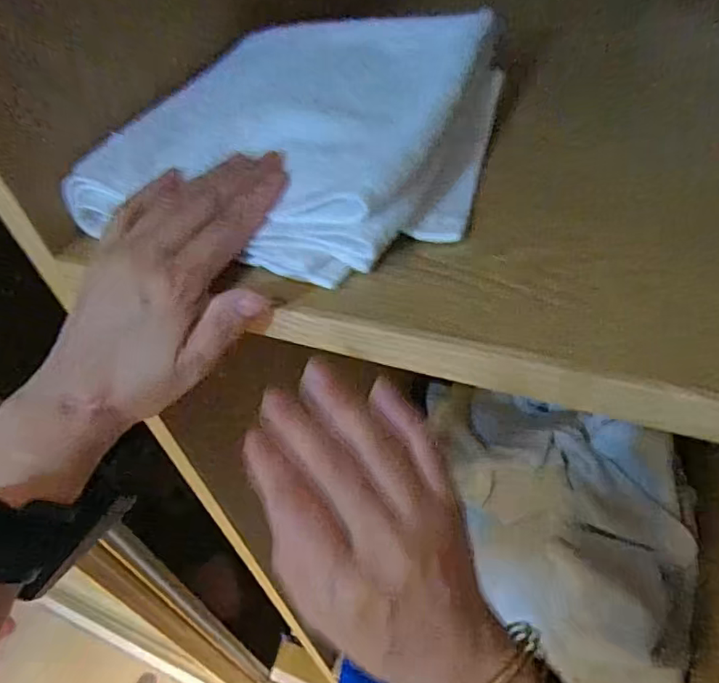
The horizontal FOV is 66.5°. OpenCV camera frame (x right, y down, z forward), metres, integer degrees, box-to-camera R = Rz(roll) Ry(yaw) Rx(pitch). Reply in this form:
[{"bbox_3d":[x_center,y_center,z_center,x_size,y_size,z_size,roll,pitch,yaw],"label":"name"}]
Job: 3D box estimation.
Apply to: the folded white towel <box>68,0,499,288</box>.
[{"bbox_3d":[-0.027,-0.122,0.309,0.192,0.062,0.189,12,44,22],"label":"folded white towel"}]

